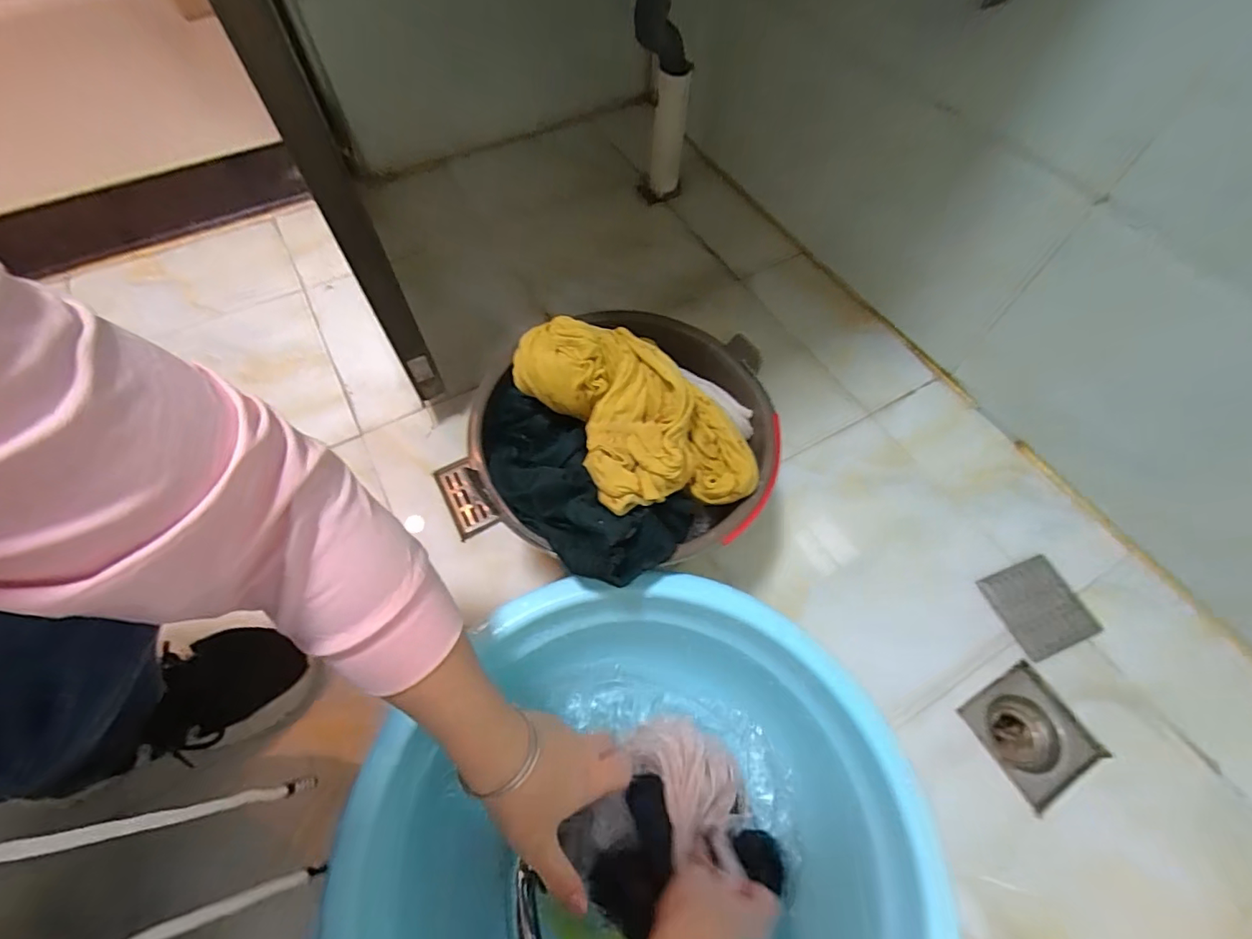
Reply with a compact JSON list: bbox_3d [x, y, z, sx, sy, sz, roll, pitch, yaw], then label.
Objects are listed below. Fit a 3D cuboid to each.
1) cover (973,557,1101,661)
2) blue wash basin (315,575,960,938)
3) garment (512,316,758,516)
[{"bbox_3d":[0.449,0.149,0.579,0.084,0.005,0.092,-24,67,-4],"label":"cover"},{"bbox_3d":[0.013,0.286,0.410,0.368,0.168,0.361,0,60,0],"label":"blue wash basin"},{"bbox_3d":[0.011,-0.046,0.436,0.132,0.082,0.190,-33,65,-18],"label":"garment"}]

